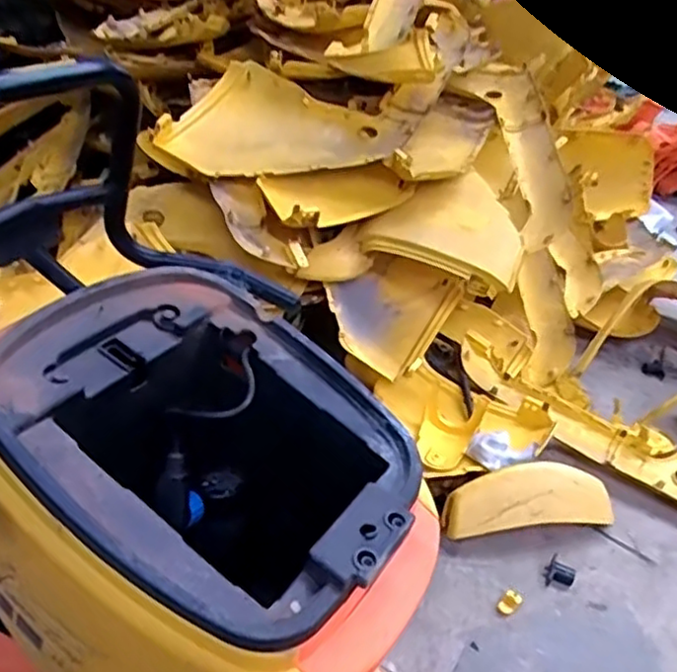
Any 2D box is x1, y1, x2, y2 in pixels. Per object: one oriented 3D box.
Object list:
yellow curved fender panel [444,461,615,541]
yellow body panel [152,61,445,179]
[{"bbox_3d":[0.335,0.278,1.172,0.306,0.082,0.085,0,34,-13],"label":"yellow curved fender panel"},{"bbox_3d":[-0.090,-0.496,1.546,0.634,0.136,0.338,-10,35,-19],"label":"yellow body panel"}]

